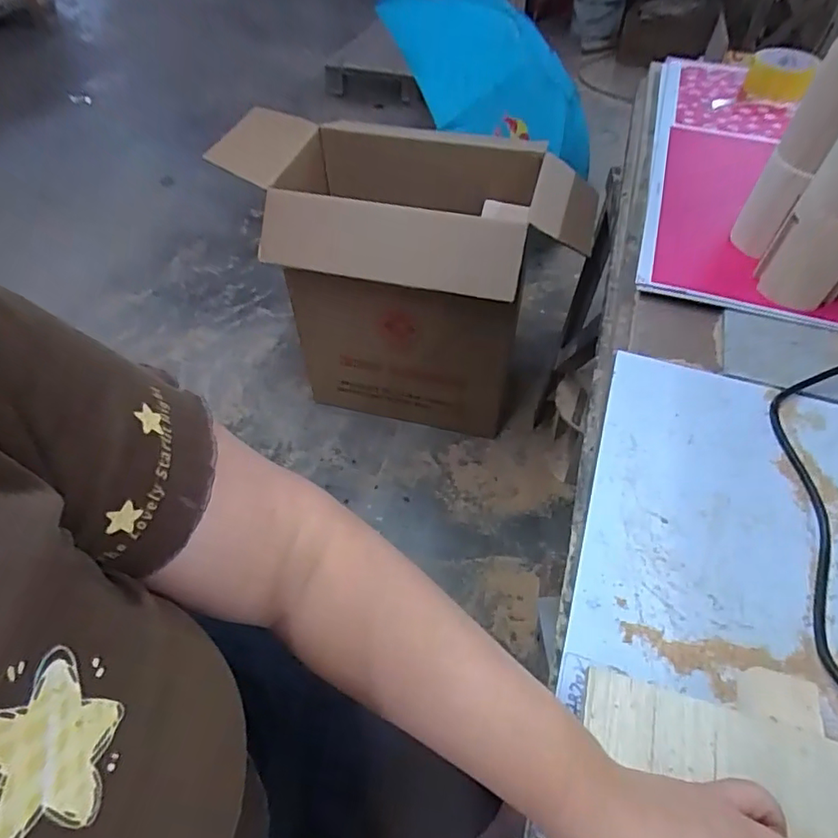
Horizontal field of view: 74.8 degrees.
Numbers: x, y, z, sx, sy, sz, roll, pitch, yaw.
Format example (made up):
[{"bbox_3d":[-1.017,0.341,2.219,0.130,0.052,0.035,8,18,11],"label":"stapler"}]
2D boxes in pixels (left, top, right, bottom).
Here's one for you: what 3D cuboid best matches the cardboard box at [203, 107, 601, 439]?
[{"bbox_3d":[0.004,-0.302,1.221,0.663,0.604,0.491,10,53,9],"label":"cardboard box"}]

